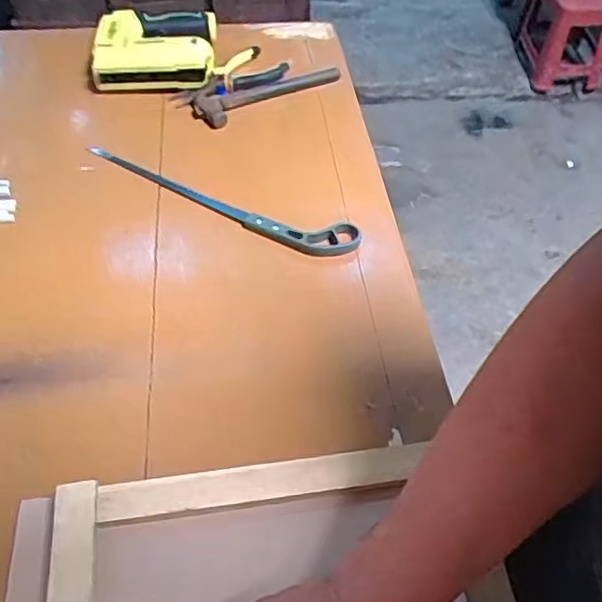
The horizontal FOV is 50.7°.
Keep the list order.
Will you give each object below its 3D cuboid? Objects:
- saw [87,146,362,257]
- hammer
[{"bbox_3d":[-0.092,-0.106,0.666,0.317,0.018,0.043,20,52,13],"label":"saw"},{"bbox_3d":[-0.050,-0.269,0.808,0.210,0.023,0.077,-23,55,-21],"label":"hammer"}]

